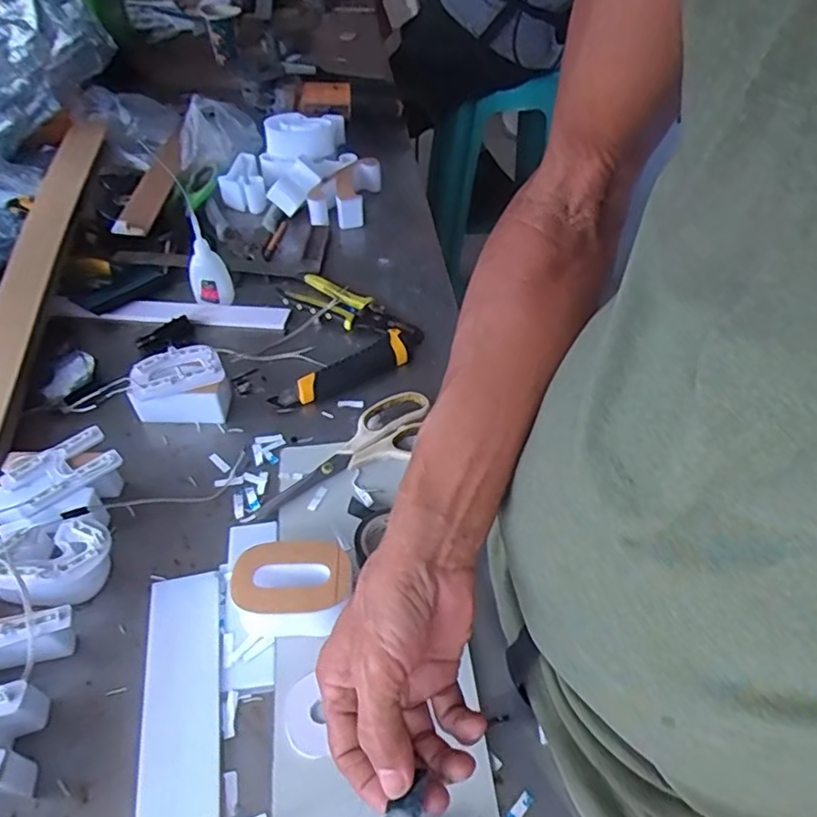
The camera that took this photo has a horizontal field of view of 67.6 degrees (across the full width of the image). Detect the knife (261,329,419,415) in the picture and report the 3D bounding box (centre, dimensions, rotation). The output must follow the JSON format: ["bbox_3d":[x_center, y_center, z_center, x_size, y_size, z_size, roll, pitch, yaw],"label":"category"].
[{"bbox_3d":[-0.057,-0.043,0.635,0.179,0.020,0.040,-29,55,-24],"label":"knife"}]

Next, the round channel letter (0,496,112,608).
[{"bbox_3d":[-0.273,0.118,0.468,0.092,0.053,0.077,-25,53,-22],"label":"round channel letter"}]

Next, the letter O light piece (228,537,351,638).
[{"bbox_3d":[-0.085,0.134,0.453,0.082,0.049,0.054,1,48,-1],"label":"letter O light piece"}]

